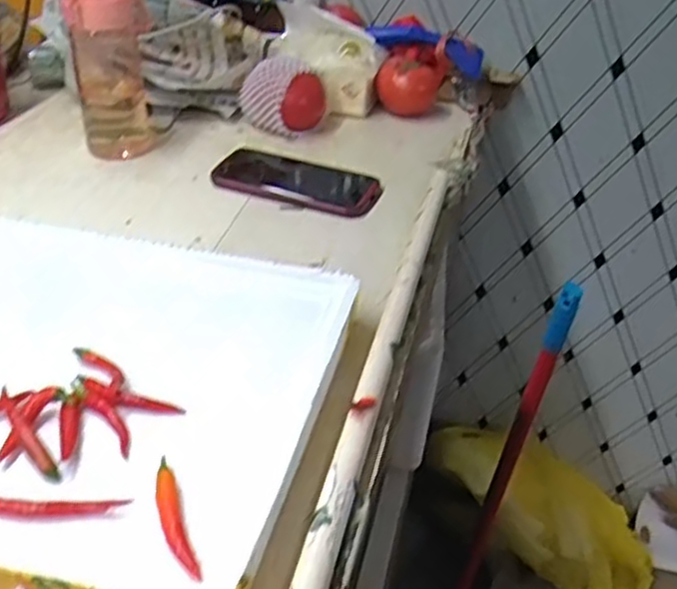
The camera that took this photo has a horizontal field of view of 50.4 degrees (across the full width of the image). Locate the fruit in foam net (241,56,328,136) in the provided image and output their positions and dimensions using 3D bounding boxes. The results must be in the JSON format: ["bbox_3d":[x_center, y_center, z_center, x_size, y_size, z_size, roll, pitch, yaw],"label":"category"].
[{"bbox_3d":[-0.061,-0.225,0.811,0.078,0.070,0.071,-17,41,-28],"label":"fruit in foam net"}]

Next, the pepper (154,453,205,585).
[{"bbox_3d":[-0.087,0.118,0.377,0.013,0.008,0.072,-10,38,-20],"label":"pepper"}]

